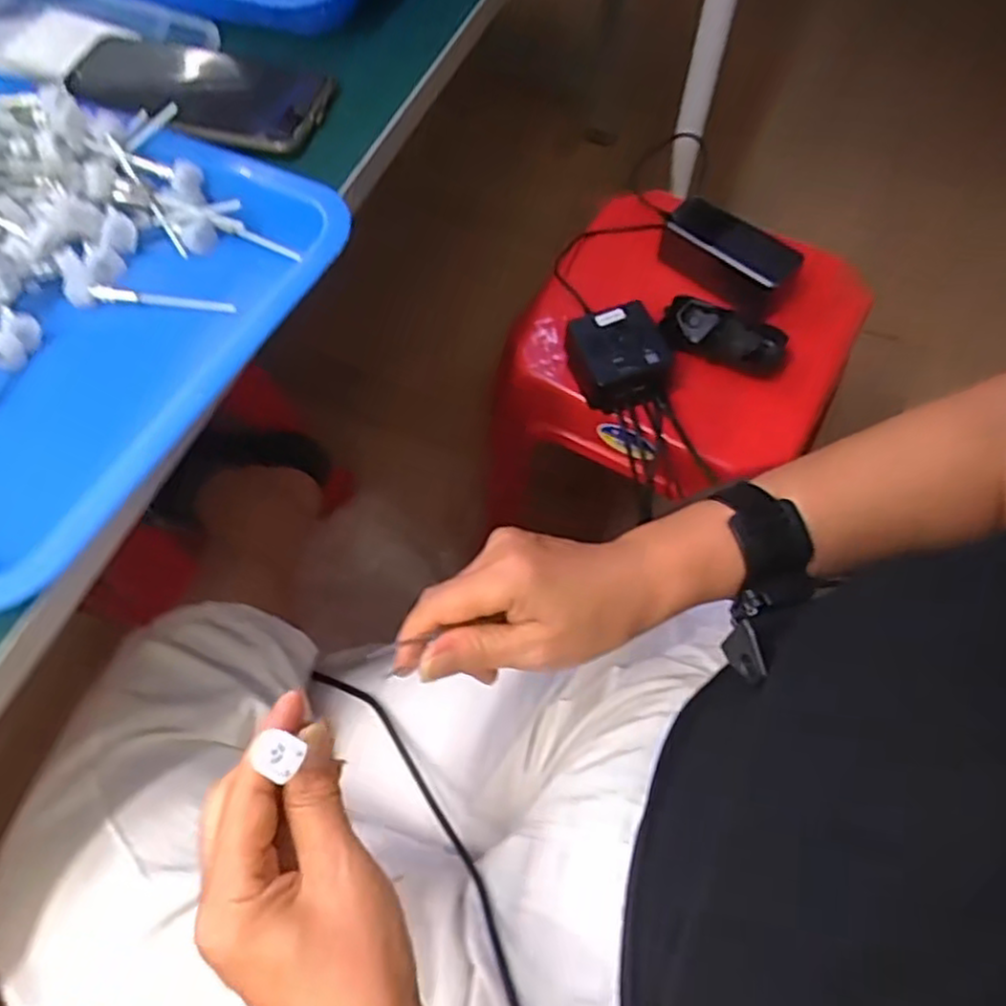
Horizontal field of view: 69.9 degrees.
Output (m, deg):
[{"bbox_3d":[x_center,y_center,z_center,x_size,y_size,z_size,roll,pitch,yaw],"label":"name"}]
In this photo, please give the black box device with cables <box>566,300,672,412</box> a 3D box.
[{"bbox_3d":[0.101,-0.128,0.634,0.081,0.049,0.075,-14,62,-6],"label":"black box device with cables"}]

